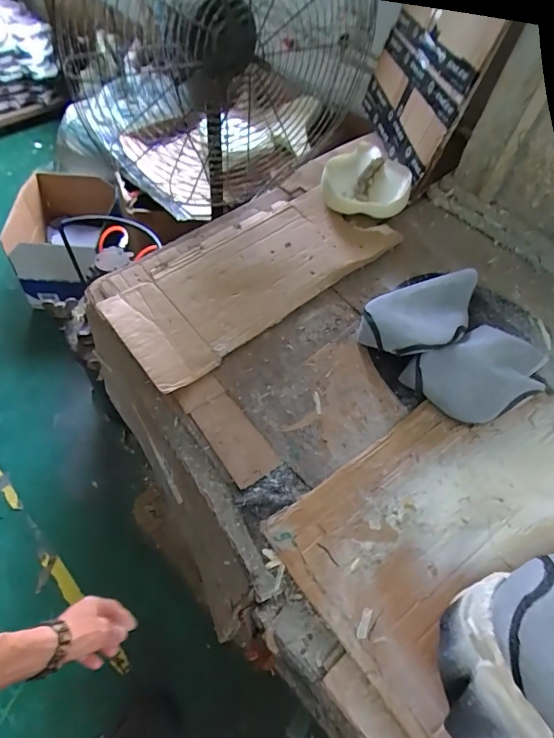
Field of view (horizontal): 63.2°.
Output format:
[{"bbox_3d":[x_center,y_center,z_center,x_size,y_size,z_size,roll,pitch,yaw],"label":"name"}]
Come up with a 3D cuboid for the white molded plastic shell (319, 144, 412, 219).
[{"bbox_3d":[0.191,-0.444,1.027,0.195,0.059,0.247,-2,56,-7],"label":"white molded plastic shell"}]

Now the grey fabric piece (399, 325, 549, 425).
[{"bbox_3d":[0.360,0.001,0.782,0.248,0.068,0.161,-28,62,-22],"label":"grey fabric piece"}]

